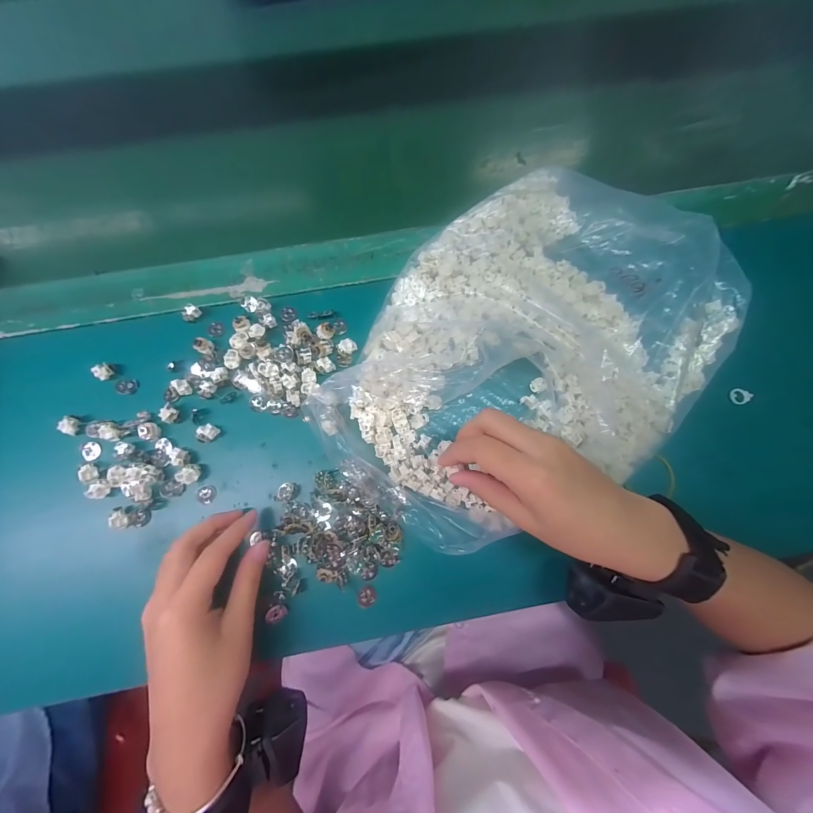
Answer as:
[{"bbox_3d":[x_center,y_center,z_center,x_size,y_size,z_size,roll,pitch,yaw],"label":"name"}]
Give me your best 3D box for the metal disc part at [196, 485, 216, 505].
[{"bbox_3d":[-0.169,0.074,0.296,0.013,0.004,0.015,-6,79,-2],"label":"metal disc part"}]

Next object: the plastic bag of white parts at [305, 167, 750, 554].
[{"bbox_3d":[0.098,-0.046,0.291,0.333,0.070,0.252,-39,82,-8],"label":"plastic bag of white parts"}]

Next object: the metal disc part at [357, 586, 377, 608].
[{"bbox_3d":[-0.031,0.152,0.279,0.015,0.004,0.015,0,78,-1],"label":"metal disc part"}]

